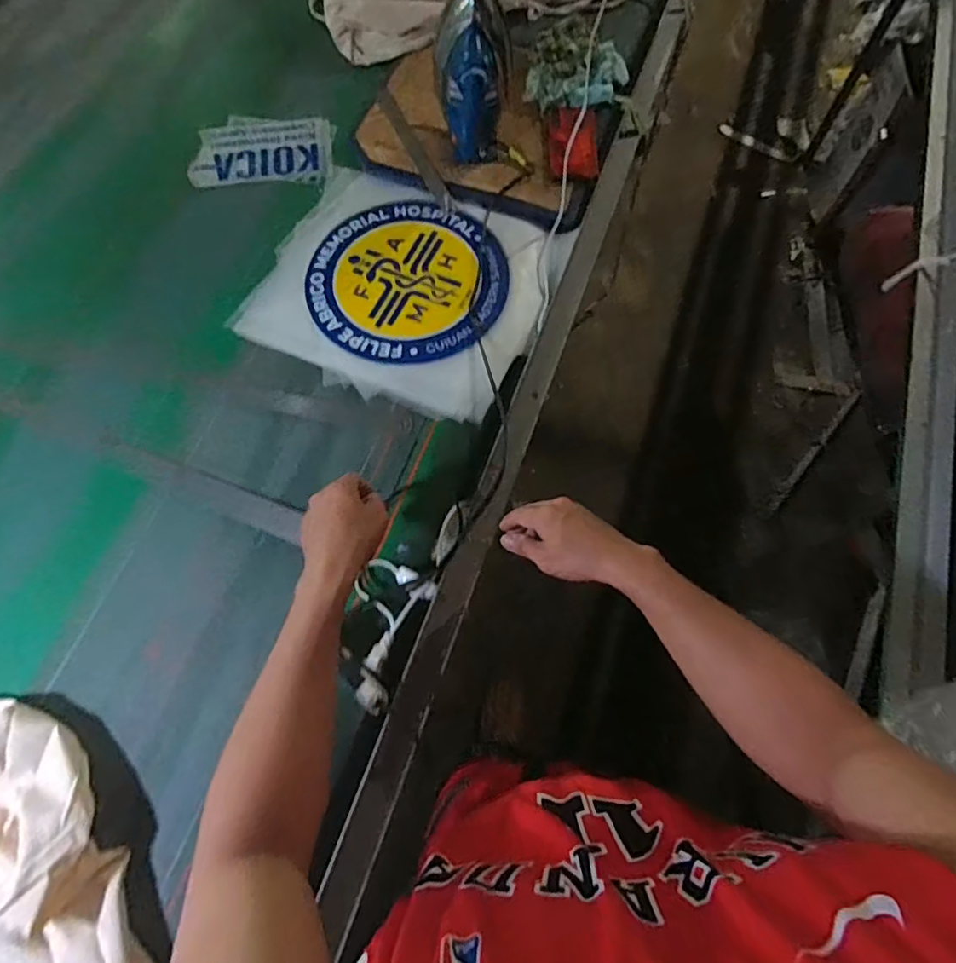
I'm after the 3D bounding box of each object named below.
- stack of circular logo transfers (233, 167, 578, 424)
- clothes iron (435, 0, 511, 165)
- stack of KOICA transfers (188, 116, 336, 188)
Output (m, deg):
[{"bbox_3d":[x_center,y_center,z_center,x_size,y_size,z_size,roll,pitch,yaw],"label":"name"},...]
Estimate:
[{"bbox_3d":[-0.106,-0.290,0.836,0.399,0.007,0.361,20,68,9],"label":"stack of circular logo transfers"},{"bbox_3d":[-0.007,-0.566,0.814,0.111,0.218,0.126,-2,67,0],"label":"clothes iron"},{"bbox_3d":[-0.360,-0.563,0.954,0.229,0.013,0.161,0,67,1],"label":"stack of KOICA transfers"}]

